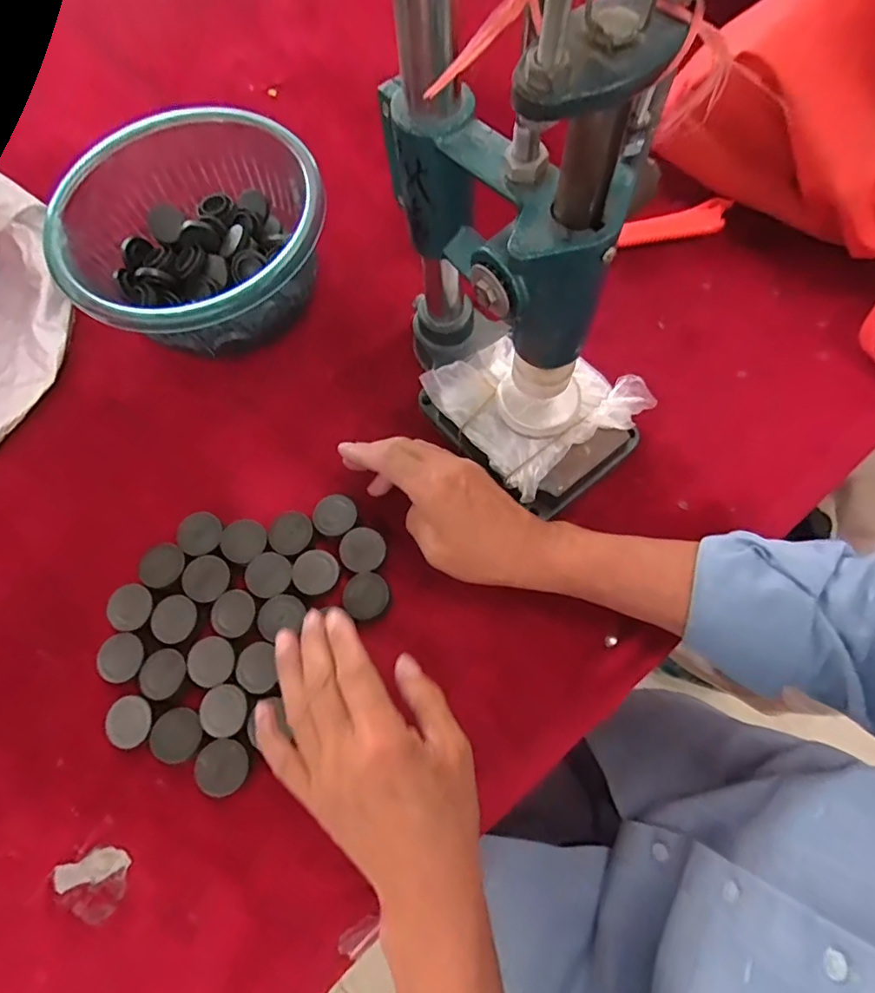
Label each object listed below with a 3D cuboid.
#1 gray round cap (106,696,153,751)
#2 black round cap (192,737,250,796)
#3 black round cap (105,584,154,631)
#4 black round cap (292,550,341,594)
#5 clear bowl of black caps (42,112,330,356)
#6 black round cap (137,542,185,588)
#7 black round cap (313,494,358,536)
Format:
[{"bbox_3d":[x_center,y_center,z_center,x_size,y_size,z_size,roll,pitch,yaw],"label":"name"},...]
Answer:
[{"bbox_3d":[-0.205,0.151,0.364,0.032,0.009,0.031,-1,70,2],"label":"gray round cap"},{"bbox_3d":[-0.138,0.174,0.353,0.033,0.015,0.032,32,74,13],"label":"black round cap"},{"bbox_3d":[-0.218,0.081,0.392,0.030,0.017,0.031,-1,70,2],"label":"black round cap"},{"bbox_3d":[-0.088,0.054,0.391,0.032,0.004,0.032,-1,70,2],"label":"black round cap"},{"bbox_3d":[-0.194,-0.207,0.457,0.201,0.091,0.195,-1,70,2],"label":"clear bowl of black caps"},{"bbox_3d":[-0.200,0.053,0.404,0.031,0.019,0.033,-1,70,2],"label":"black round cap"},{"bbox_3d":[-0.076,0.014,0.407,0.030,0.009,0.032,-1,70,2],"label":"black round cap"}]

